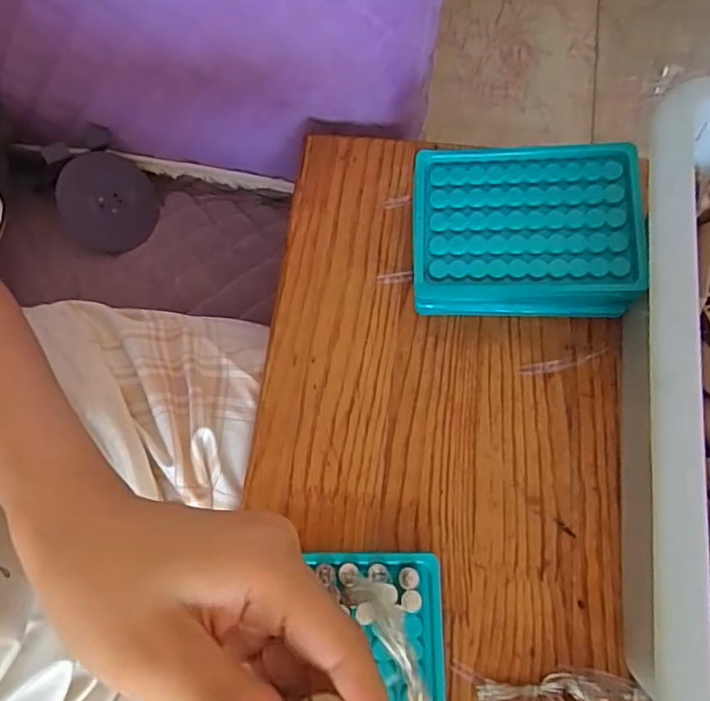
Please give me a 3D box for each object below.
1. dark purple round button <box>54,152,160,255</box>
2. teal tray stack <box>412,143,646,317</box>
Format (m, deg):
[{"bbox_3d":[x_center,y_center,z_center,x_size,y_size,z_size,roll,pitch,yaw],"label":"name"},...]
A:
[{"bbox_3d":[-0.212,-0.126,0.511,0.079,0.017,0.081,-7,104,-28],"label":"dark purple round button"},{"bbox_3d":[0.102,-0.071,0.373,0.129,0.061,0.092,2,73,3],"label":"teal tray stack"}]

